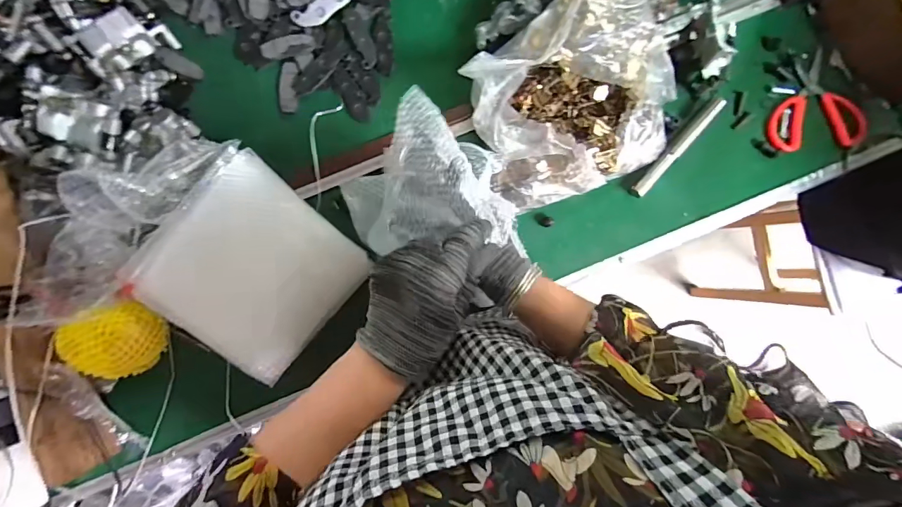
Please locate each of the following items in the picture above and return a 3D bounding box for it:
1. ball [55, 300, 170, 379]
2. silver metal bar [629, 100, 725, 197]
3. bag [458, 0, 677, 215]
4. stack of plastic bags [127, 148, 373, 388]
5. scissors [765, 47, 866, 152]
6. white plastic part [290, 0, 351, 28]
[{"bbox_3d":[-0.426,0.112,0.507,0.102,0.074,0.092,-14,87,-4],"label":"ball"},{"bbox_3d":[0.330,-0.157,0.578,0.020,0.011,0.188,43,85,0],"label":"silver metal bar"},{"bbox_3d":[0.140,-0.214,0.518,0.239,0.110,0.265,-21,88,-4],"label":"bag"},{"bbox_3d":[-0.247,0.022,0.507,0.218,0.027,0.216,41,84,-14],"label":"stack of plastic bags"},{"bbox_3d":[0.538,-0.228,0.589,0.138,0.017,0.149,-4,86,-3],"label":"scissors"},{"bbox_3d":[-0.179,-0.354,0.573,0.097,0.009,0.031,-34,107,-5],"label":"white plastic part"}]

